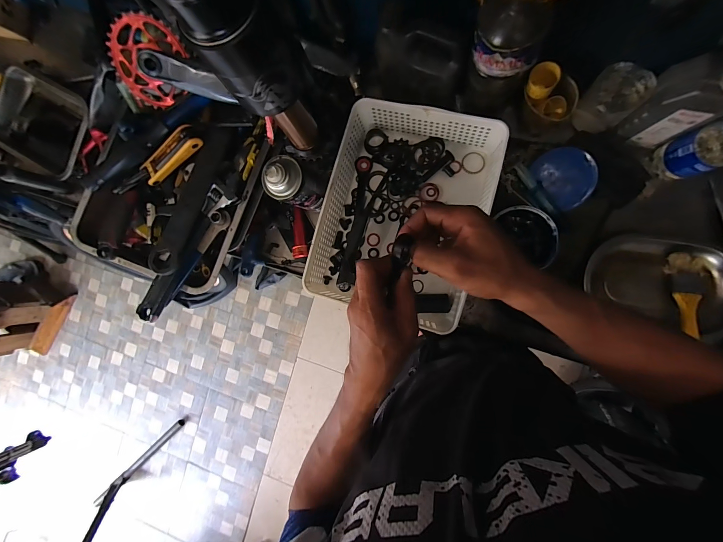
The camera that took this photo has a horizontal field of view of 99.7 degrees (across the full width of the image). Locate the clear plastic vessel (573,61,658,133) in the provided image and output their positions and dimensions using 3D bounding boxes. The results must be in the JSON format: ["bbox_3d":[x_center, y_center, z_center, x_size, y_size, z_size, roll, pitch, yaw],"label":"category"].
[{"bbox_3d":[0.371,-0.256,0.461,0.058,0.092,0.065,-44,83,6],"label":"clear plastic vessel"}]

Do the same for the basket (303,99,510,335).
[{"bbox_3d":[0.069,-0.096,0.507,0.245,0.082,0.317,16,91,9],"label":"basket"}]

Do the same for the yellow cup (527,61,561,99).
[{"bbox_3d":[0.259,-0.272,0.437,0.037,0.027,0.041,18,92,9],"label":"yellow cup"}]

